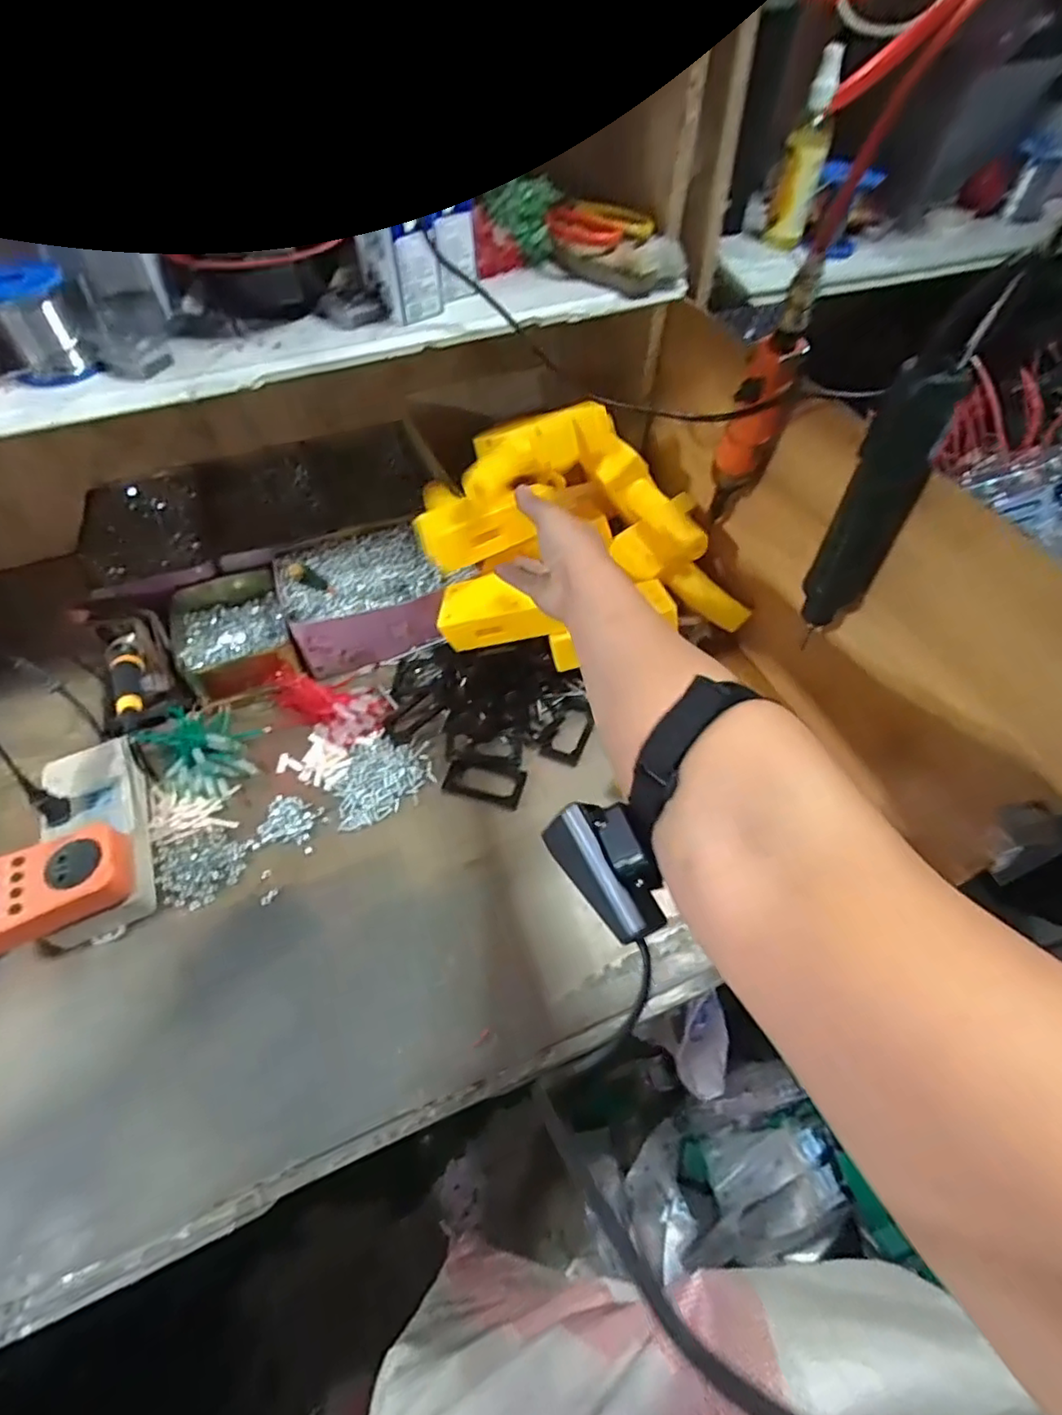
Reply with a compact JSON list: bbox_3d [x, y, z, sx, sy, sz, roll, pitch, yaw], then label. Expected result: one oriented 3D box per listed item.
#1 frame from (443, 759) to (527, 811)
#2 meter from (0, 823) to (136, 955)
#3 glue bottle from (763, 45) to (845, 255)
[{"bbox_3d":[-0.044,0.070,0.591,0.073,0.008,0.044,13,55,10],"label":"frame"},{"bbox_3d":[-0.379,0.140,0.474,0.129,0.032,0.071,-22,56,-15],"label":"meter"},{"bbox_3d":[0.272,-0.548,0.611,0.037,0.145,0.029,17,56,13],"label":"glue bottle"}]

